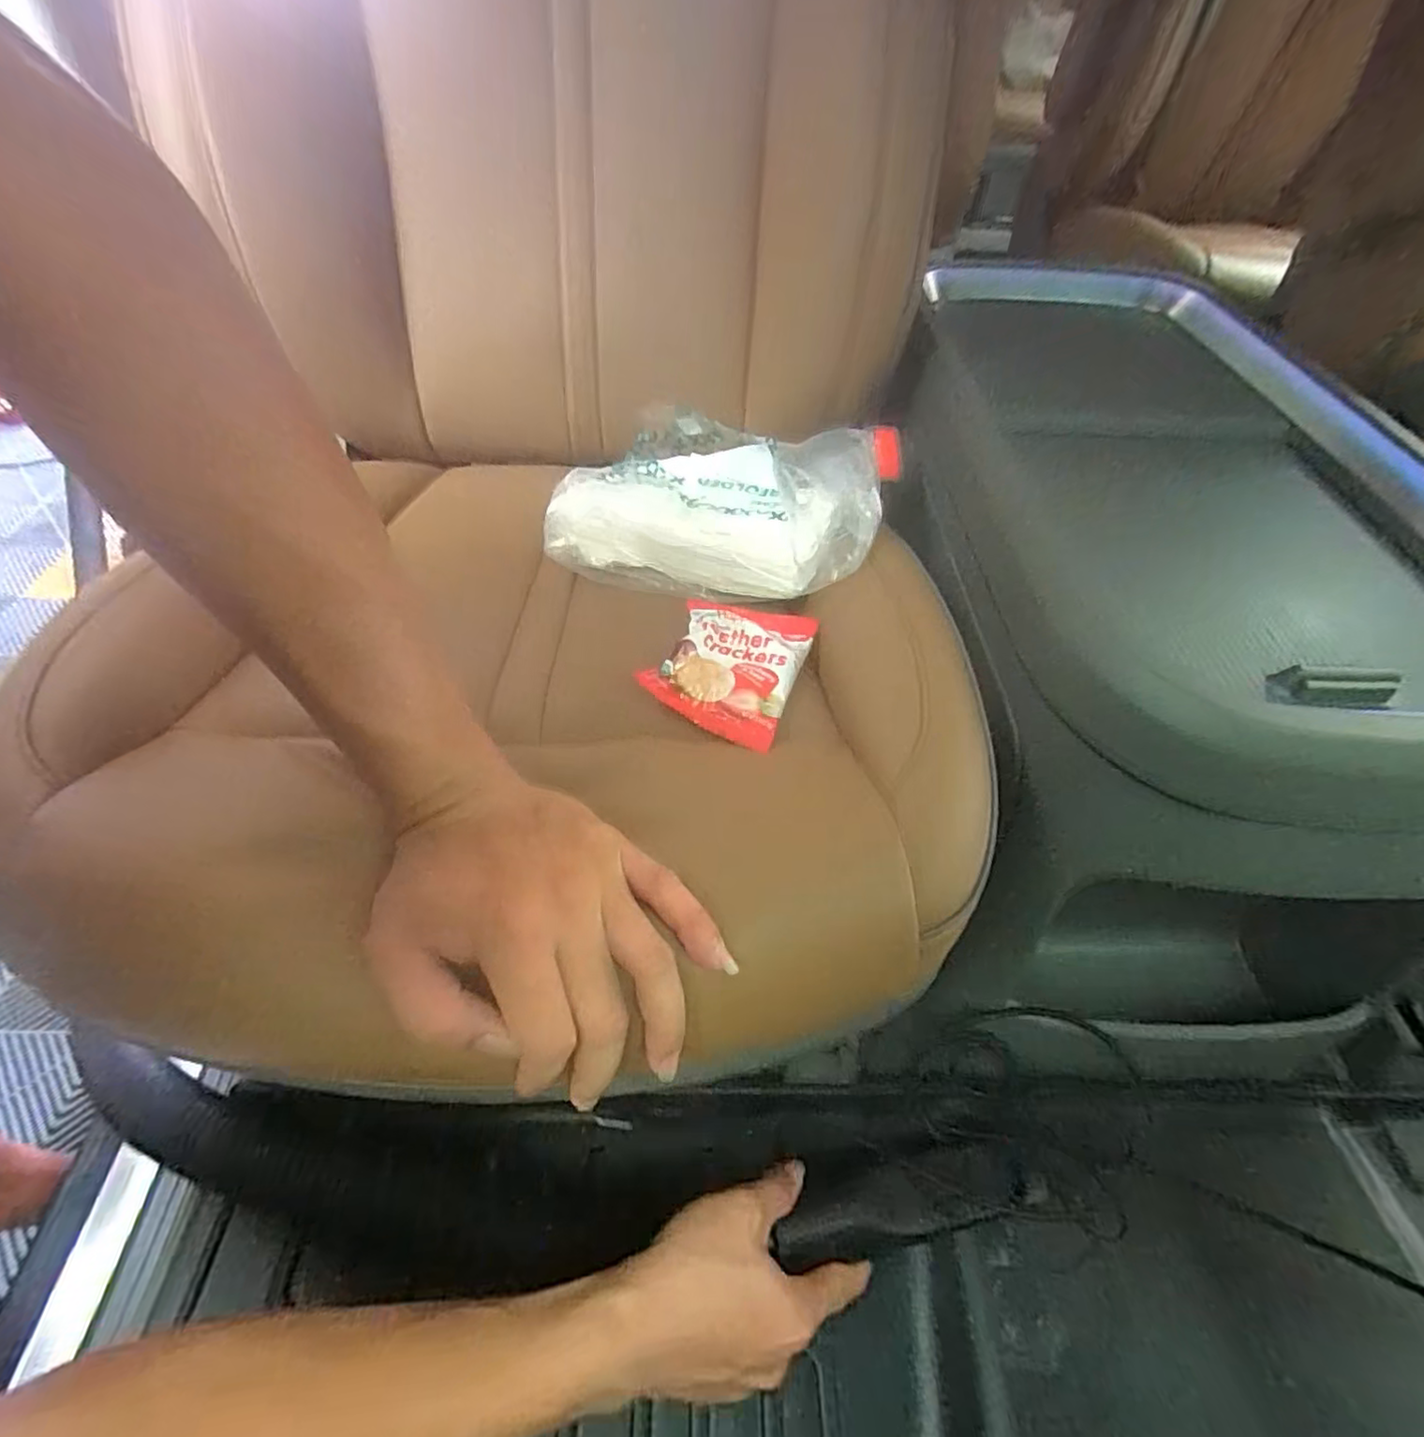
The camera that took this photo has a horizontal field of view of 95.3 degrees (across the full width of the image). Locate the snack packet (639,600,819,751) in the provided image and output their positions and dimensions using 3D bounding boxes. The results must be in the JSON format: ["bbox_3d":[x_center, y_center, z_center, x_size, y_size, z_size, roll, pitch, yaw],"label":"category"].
[{"bbox_3d":[0.011,-0.032,0.362,0.073,0.019,0.096,19,52,12],"label":"snack packet"}]

